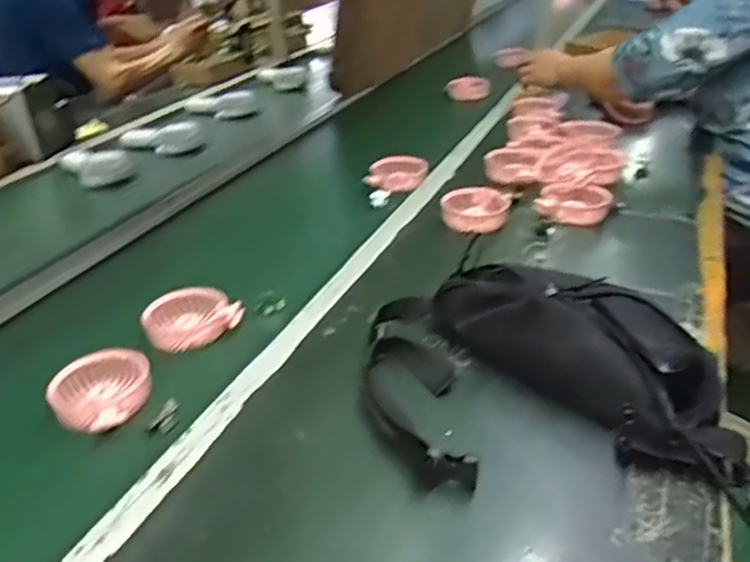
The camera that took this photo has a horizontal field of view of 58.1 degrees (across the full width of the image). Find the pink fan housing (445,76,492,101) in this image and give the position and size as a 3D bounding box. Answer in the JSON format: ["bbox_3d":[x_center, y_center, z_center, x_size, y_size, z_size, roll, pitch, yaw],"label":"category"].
[{"bbox_3d":[0.234,-0.476,1.679,0.032,0.058,0.164,-21,20,-29],"label":"pink fan housing"}]

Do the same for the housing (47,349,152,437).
[{"bbox_3d":[-0.262,0.107,0.657,0.084,0.032,0.089,33,54,18],"label":"housing"}]

